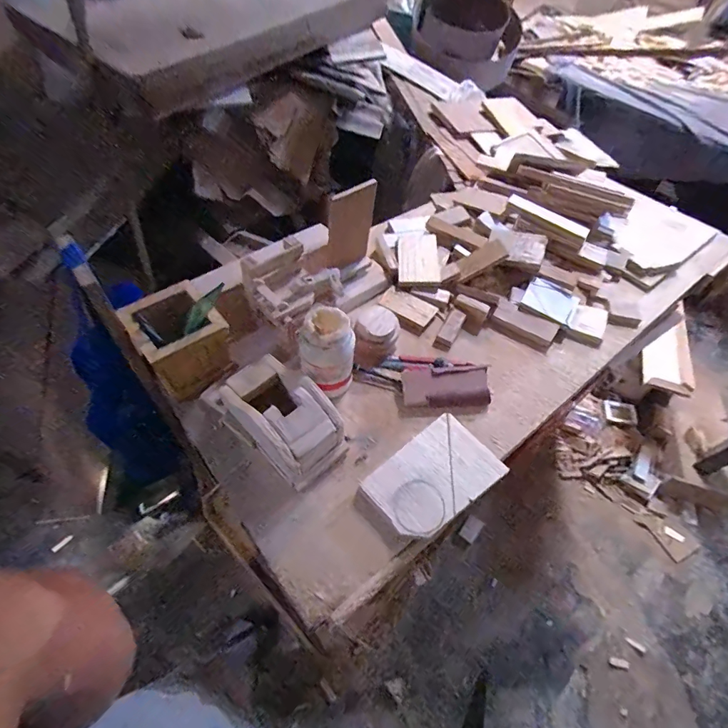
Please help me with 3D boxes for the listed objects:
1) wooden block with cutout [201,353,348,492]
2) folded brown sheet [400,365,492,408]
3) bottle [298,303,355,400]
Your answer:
[{"bbox_3d":[-0.123,0.061,0.561,0.207,0.101,0.105,39,59,21],"label":"wooden block with cutout"},{"bbox_3d":[0.129,0.036,0.635,0.137,0.021,0.062,-5,56,-4],"label":"folded brown sheet"},{"bbox_3d":[-0.051,-0.011,0.591,0.074,0.138,0.072,3,53,-4],"label":"bottle"}]

